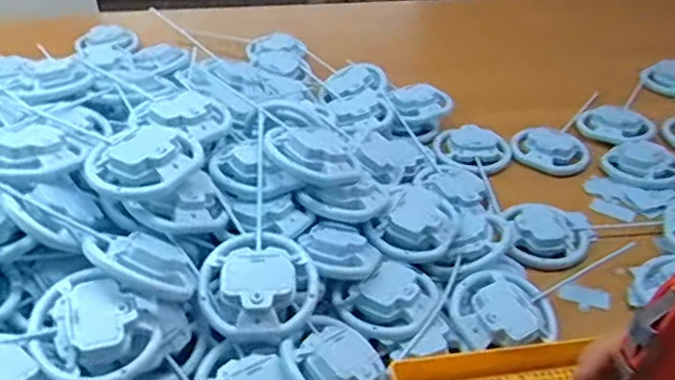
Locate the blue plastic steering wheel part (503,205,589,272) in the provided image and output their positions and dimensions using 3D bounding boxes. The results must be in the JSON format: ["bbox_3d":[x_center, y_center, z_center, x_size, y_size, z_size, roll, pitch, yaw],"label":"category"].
[{"bbox_3d":[0.249,0.054,0.771,0.099,0.025,0.082,7,39,7],"label":"blue plastic steering wheel part"}]

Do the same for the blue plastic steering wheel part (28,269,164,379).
[{"bbox_3d":[-0.199,0.111,0.528,0.096,0.048,0.089,23,44,24],"label":"blue plastic steering wheel part"}]

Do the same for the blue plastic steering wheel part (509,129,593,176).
[{"bbox_3d":[0.302,-0.058,0.926,0.107,0.027,0.078,13,40,14],"label":"blue plastic steering wheel part"}]

